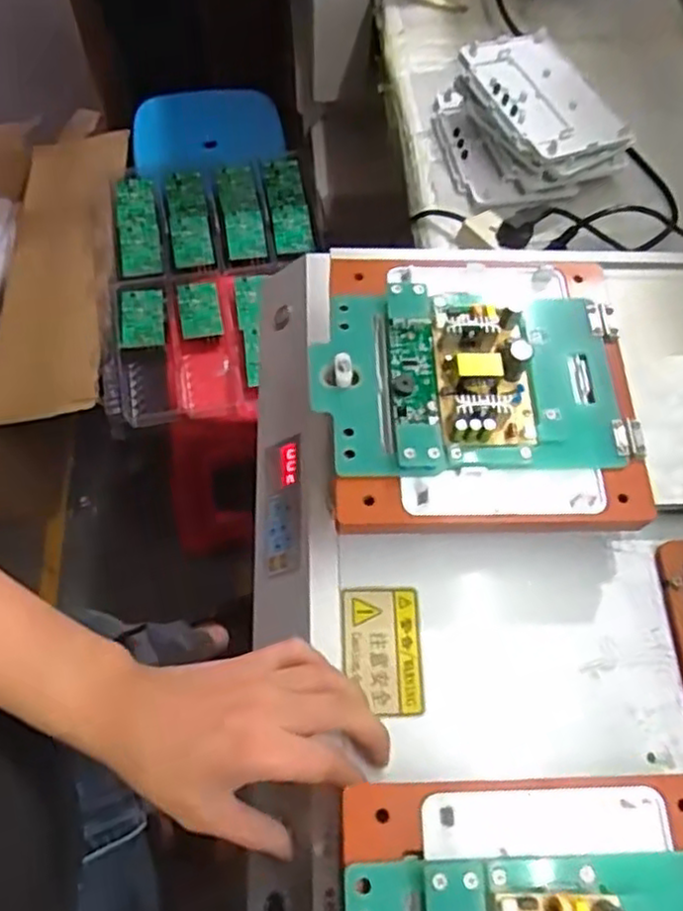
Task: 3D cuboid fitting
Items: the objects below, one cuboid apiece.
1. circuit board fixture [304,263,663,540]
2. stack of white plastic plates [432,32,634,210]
[{"bbox_3d":[0.088,-0.054,0.460,0.205,0.036,0.201,-1,67,-2],"label":"circuit board fixture"},{"bbox_3d":[0.206,-0.388,0.816,0.163,0.091,0.192,-18,69,-9],"label":"stack of white plastic plates"}]

